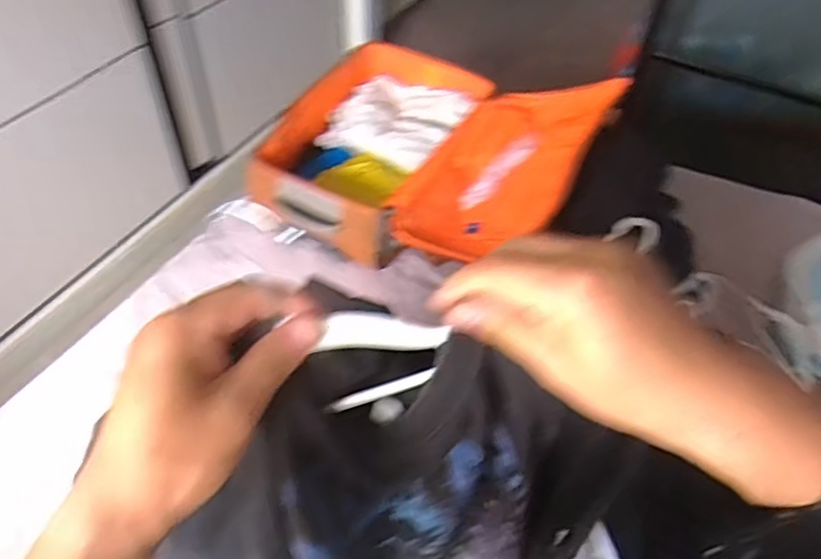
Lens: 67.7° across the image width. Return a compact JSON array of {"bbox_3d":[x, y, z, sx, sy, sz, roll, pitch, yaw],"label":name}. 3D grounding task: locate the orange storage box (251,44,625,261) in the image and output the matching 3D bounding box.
[{"bbox_3d":[0.057,-0.318,1.455,0.726,0.262,0.623,19,51,13],"label":"orange storage box"}]

